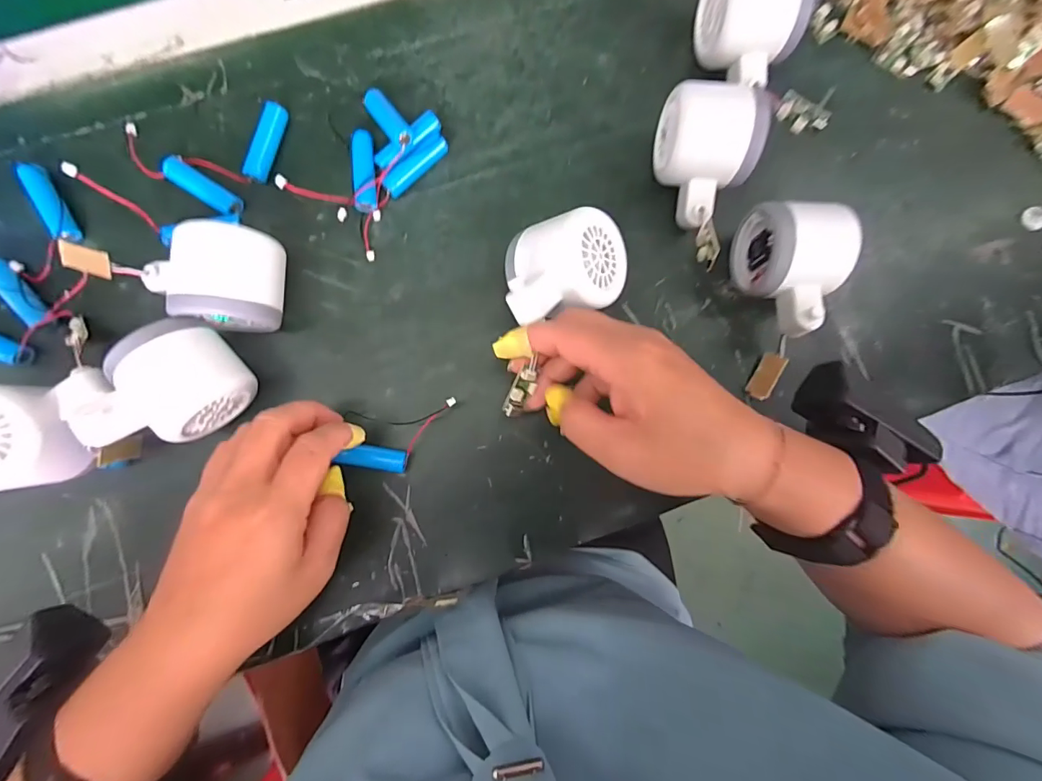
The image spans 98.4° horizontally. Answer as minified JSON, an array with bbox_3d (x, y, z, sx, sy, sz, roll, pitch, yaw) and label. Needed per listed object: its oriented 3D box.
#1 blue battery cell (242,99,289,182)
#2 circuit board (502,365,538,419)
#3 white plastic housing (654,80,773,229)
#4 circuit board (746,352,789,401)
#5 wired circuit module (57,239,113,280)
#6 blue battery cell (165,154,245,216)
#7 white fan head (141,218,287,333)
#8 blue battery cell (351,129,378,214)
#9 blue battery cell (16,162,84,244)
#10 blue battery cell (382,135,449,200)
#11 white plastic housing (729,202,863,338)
[{"bbox_3d":[-0.172,-0.167,0.302,0.012,0.015,0.052,18,88,-2],"label":"blue battery cell"},{"bbox_3d":[0.000,0.001,0.263,0.012,0.008,0.030,24,96,-1],"label":"circuit board"},{"bbox_3d":[0.121,-0.148,0.294,0.055,0.057,0.074,0,88,-2],"label":"white plastic housing"},{"bbox_3d":[0.171,-0.010,0.313,0.016,0.004,0.032,31,95,36],"label":"circuit board"},{"bbox_3d":[-0.264,-0.079,0.272,0.030,0.004,0.016,16,99,-4],"label":"wired circuit module"},{"bbox_3d":[-0.209,-0.134,0.298,0.051,0.012,0.015,34,87,-1],"label":"blue battery cell"},{"bbox_3d":[-0.181,-0.069,0.280,0.056,0.056,0.061,3,88,-2],"label":"white fan head"},{"bbox_3d":[-0.106,-0.148,0.305,0.015,0.014,0.052,-2,88,-2],"label":"blue battery cell"},{"bbox_3d":[-0.306,-0.123,0.294,0.011,0.013,0.057,-30,90,-3],"label":"blue battery cell"},{"bbox_3d":[-0.072,-0.154,0.309,0.051,0.015,0.011,-42,90,-3],"label":"blue battery cell"},{"bbox_3d":[0.177,-0.078,0.294,0.059,0.059,0.084,-2,88,-2],"label":"white plastic housing"}]

